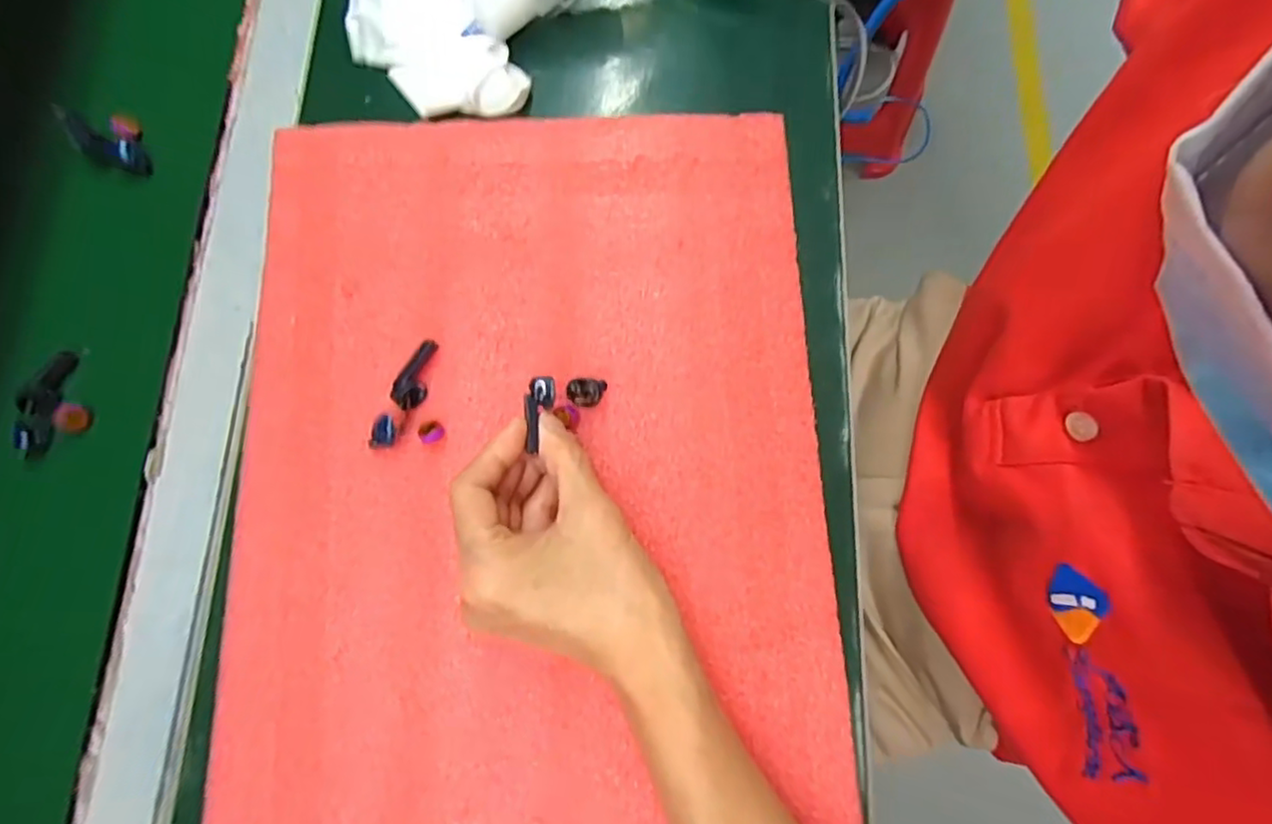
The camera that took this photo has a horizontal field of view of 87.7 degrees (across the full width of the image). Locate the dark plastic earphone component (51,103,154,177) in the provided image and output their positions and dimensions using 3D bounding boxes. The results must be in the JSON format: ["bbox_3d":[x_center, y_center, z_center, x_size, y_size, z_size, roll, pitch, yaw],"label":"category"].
[{"bbox_3d":[-0.284,-0.141,0.352,0.048,0.012,0.018,29,76,-15],"label":"dark plastic earphone component"}]

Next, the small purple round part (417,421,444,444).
[{"bbox_3d":[-0.094,0.009,0.305,0.010,0.009,0.011,0,75,0],"label":"small purple round part"}]

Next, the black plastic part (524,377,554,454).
[{"bbox_3d":[-0.043,-0.001,0.284,0.012,0.005,0.030,13,87,4],"label":"black plastic part"}]

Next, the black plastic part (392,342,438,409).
[{"bbox_3d":[-0.105,-0.018,0.311,0.015,0.009,0.034,11,75,3],"label":"black plastic part"}]

